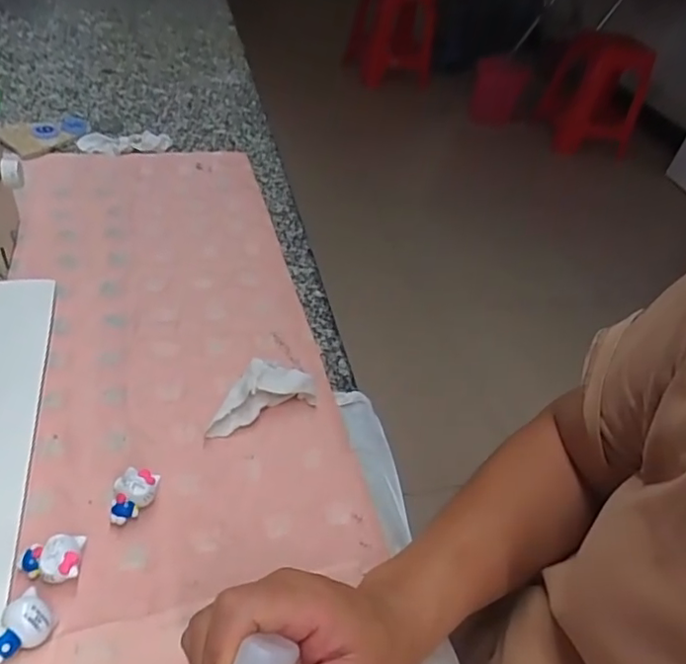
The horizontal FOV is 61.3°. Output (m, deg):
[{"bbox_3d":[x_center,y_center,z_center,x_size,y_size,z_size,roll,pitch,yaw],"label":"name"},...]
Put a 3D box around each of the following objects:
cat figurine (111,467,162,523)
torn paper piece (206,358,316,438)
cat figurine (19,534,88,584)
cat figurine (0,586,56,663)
[{"bbox_3d":[-0.134,0.106,0.369,0.024,0.018,0.031,12,42,0],"label":"cat figurine"},{"bbox_3d":[-0.070,0.044,0.448,0.083,0.023,0.050,-15,49,-27],"label":"torn paper piece"},{"bbox_3d":[-0.168,0.131,0.335,0.033,0.016,0.027,5,43,-7],"label":"cat figurine"},{"bbox_3d":[-0.171,0.157,0.305,0.023,0.018,0.033,33,46,21],"label":"cat figurine"}]

